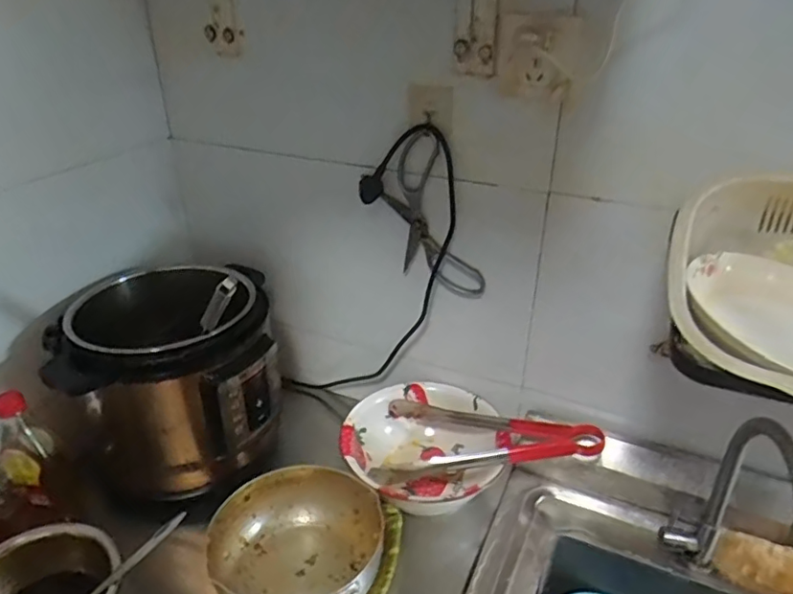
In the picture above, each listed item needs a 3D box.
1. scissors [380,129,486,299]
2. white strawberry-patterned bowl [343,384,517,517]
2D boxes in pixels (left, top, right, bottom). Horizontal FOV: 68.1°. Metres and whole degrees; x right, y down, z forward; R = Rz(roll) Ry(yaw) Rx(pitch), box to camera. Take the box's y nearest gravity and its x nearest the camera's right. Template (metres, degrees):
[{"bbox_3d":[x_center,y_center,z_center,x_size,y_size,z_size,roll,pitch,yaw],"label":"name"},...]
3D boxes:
[{"bbox_3d":[0.042,-0.096,0.795,0.105,0.240,0.011,-11,25,29],"label":"scissors"},{"bbox_3d":[0.040,0.227,0.846,0.220,0.104,0.215,2,32,-1],"label":"white strawberry-patterned bowl"}]

